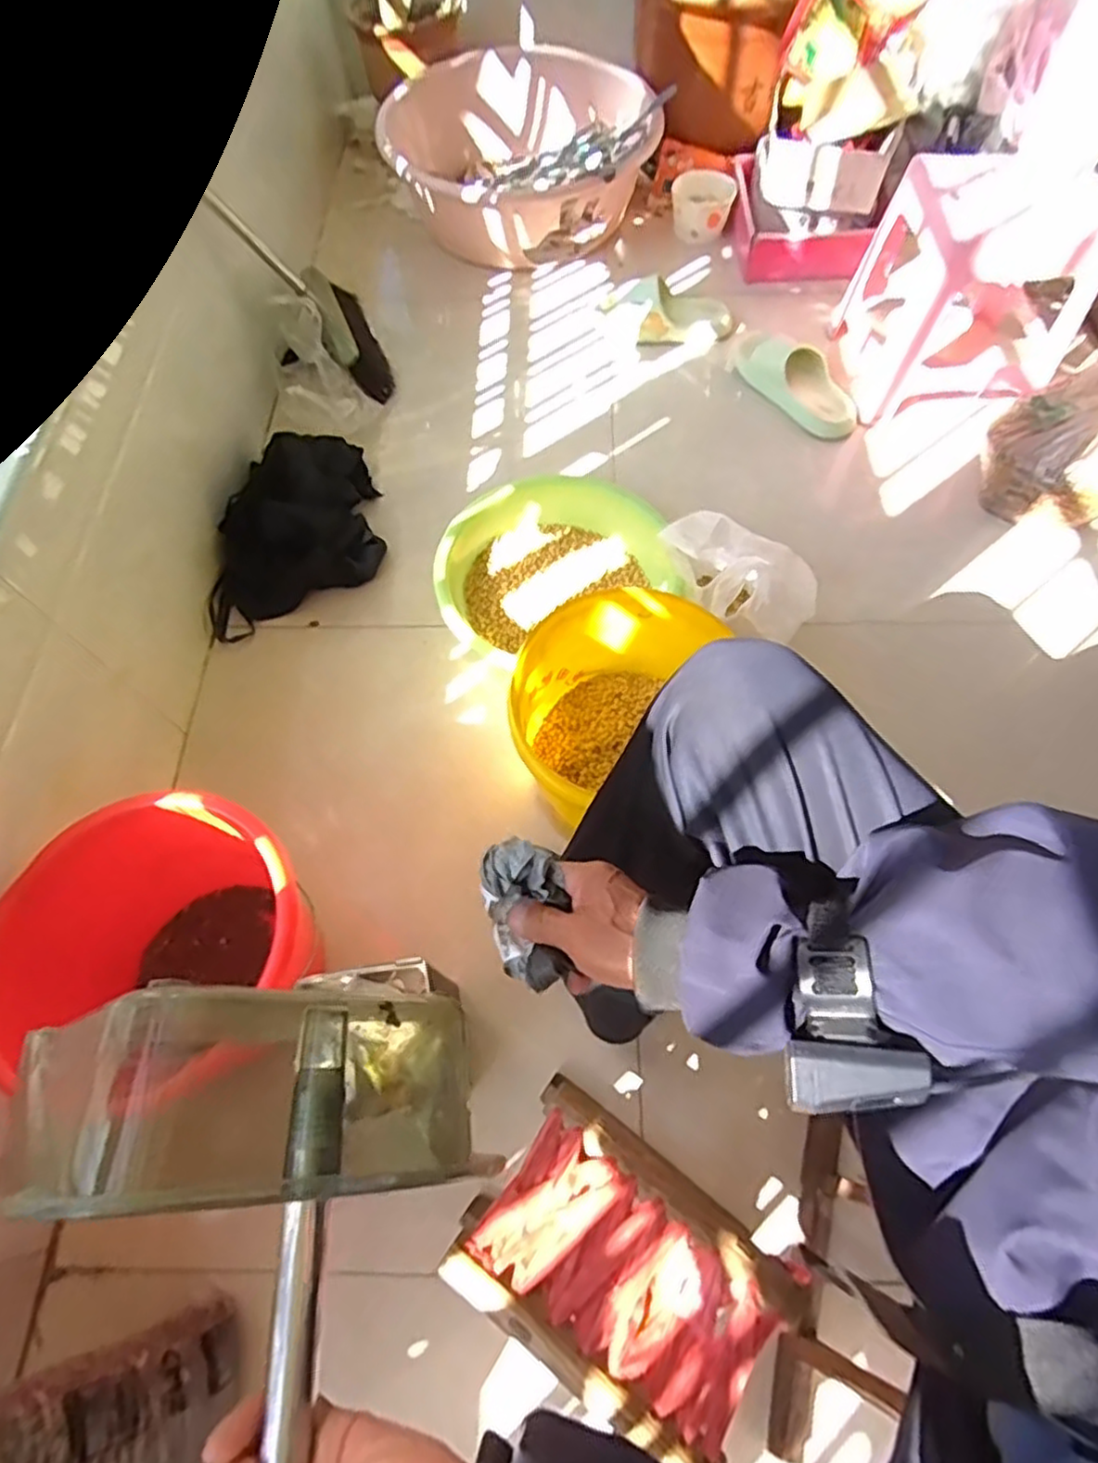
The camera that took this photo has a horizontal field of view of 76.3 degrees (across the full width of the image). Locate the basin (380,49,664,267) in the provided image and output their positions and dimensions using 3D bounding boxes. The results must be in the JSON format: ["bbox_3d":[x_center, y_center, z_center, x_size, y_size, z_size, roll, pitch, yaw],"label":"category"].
[{"bbox_3d":[-0.051,-1.137,1.394,0.505,0.183,0.465,2,64,2],"label":"basin"}]

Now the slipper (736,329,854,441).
[{"bbox_3d":[0.422,-0.619,1.221,0.090,0.071,0.277,-34,68,-14],"label":"slipper"}]

